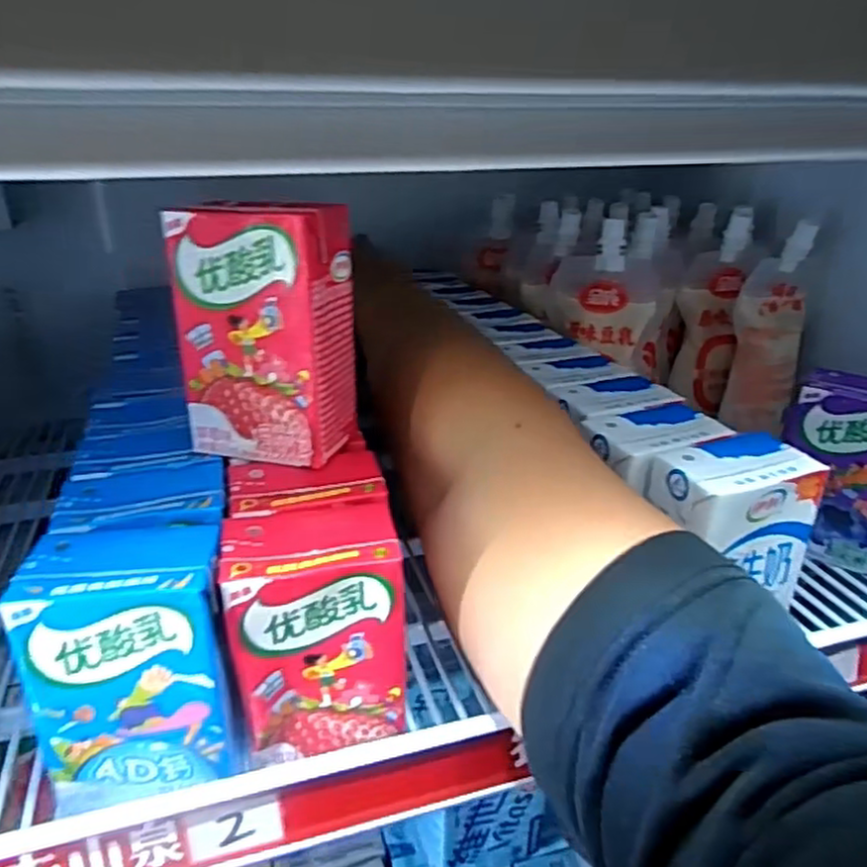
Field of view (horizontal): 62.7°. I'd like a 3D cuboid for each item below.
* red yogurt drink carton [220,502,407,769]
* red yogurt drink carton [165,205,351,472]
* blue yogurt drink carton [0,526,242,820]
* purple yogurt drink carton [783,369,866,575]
[{"bbox_3d":[-0.045,0.075,0.287,0.065,0.085,0.051,-5,26,-11],"label":"red yogurt drink carton"},{"bbox_3d":[-0.072,-0.042,0.312,0.066,0.106,0.044,10,27,17],"label":"red yogurt drink carton"},{"bbox_3d":[-0.111,0.082,0.270,0.068,0.090,0.052,-3,26,-9],"label":"blue yogurt drink carton"},{"bbox_3d":[0.243,0.020,0.422,0.068,0.105,0.040,17,30,30],"label":"purple yogurt drink carton"}]

